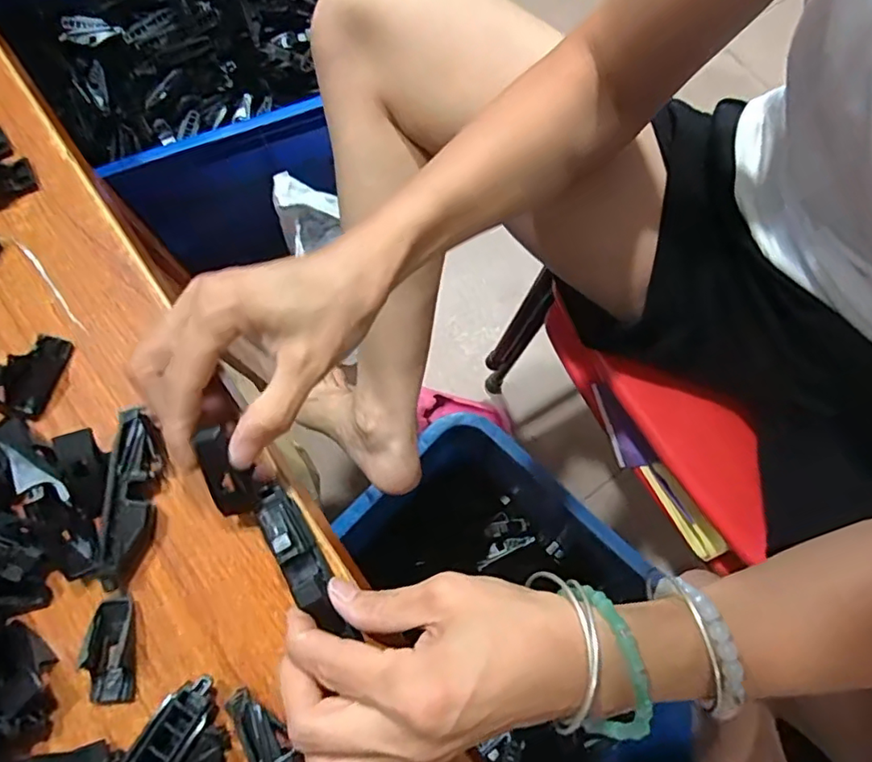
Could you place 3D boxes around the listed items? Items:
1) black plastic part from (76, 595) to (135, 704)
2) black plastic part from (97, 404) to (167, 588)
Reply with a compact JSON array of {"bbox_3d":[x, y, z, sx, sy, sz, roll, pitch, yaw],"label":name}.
[{"bbox_3d":[-0.144,0.119,0.246,0.019,0.010,0.042,-6,75,0],"label":"black plastic part"},{"bbox_3d":[-0.140,0.054,0.260,0.015,0.018,0.077,1,75,2],"label":"black plastic part"}]

